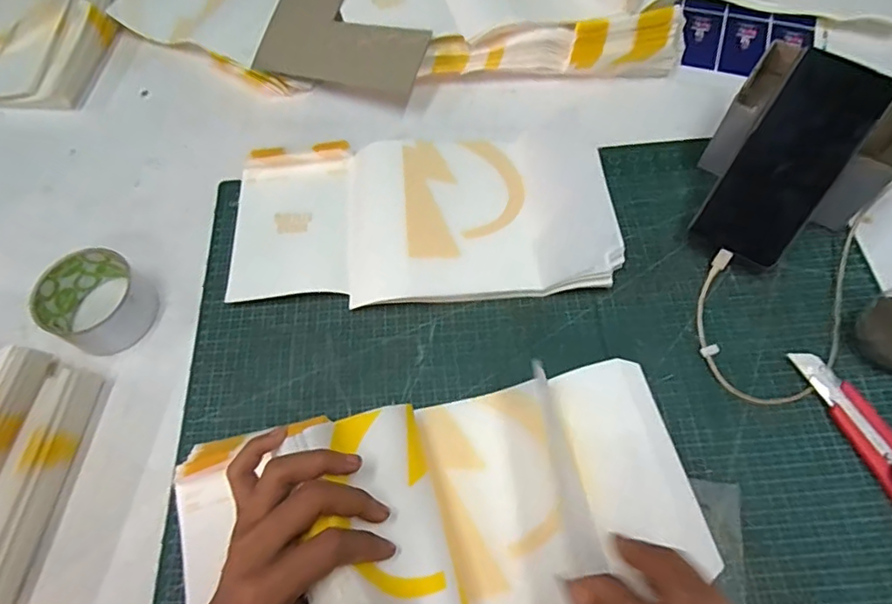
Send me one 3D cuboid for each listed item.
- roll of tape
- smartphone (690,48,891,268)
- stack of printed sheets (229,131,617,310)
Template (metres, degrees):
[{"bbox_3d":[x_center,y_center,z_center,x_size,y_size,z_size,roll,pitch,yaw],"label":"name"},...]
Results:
[{"bbox_3d":[-0.301,-0.001,0.448,0.078,0.042,0.078,-1,63,2],"label":"roll of tape"},{"bbox_3d":[0.280,-0.113,0.426,0.074,0.009,0.160,37,113,29],"label":"smartphone"},{"bbox_3d":[-0.024,-0.083,0.486,0.345,0.027,0.175,-4,63,1],"label":"stack of printed sheets"}]

